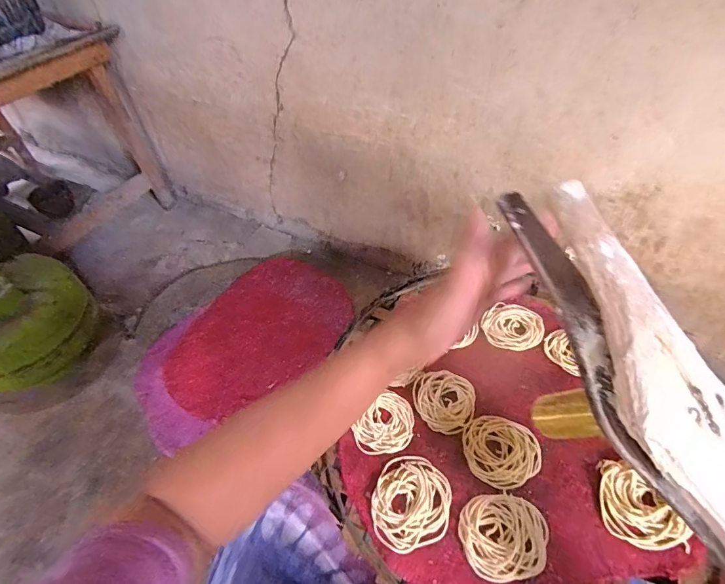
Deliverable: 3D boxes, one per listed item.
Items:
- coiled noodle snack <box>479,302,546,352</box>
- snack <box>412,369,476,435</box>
[{"bbox_3d":[0.187,0.044,0.501,0.067,0.010,0.065,-2,49,3],"label":"coiled noodle snack"},{"bbox_3d":[0.089,0.120,0.444,0.066,0.006,0.071,-2,49,3],"label":"snack"}]

